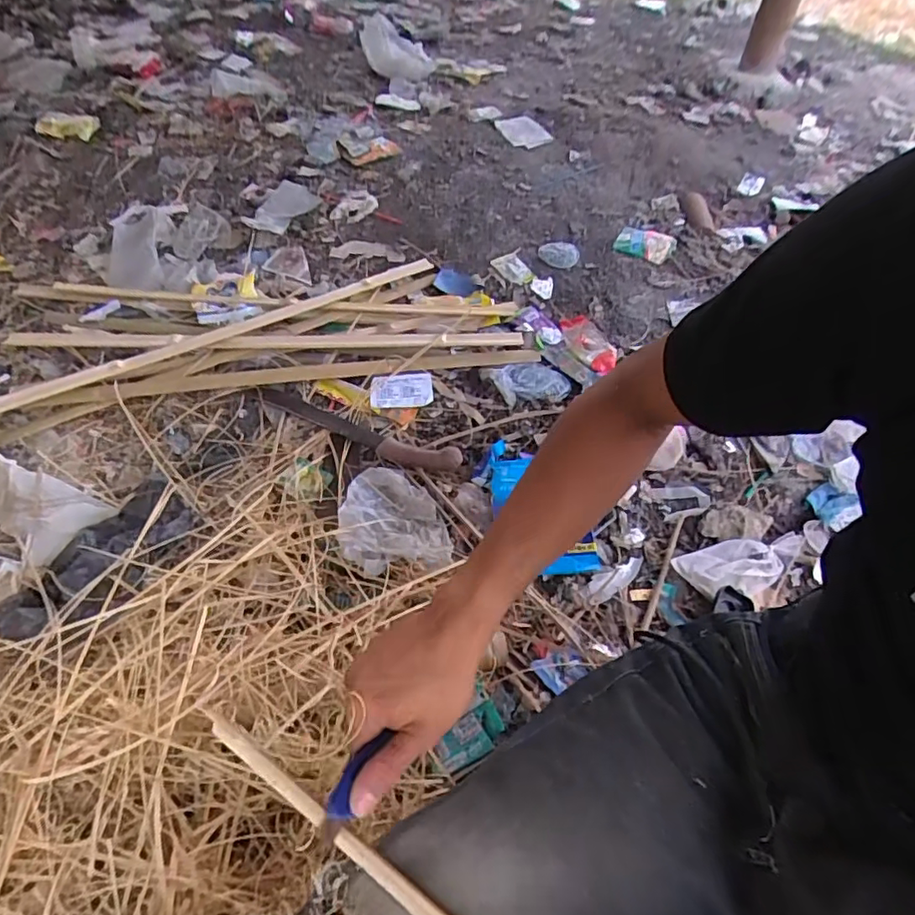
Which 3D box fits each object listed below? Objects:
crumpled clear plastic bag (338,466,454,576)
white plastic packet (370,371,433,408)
[{"bbox_3d":[-0.096,0.085,0.843,0.152,0.044,0.178,-8,57,-8],"label":"crumpled clear plastic bag"},{"bbox_3d":[-0.098,-0.119,1.006,0.109,0.016,0.077,-4,56,-6],"label":"white plastic packet"}]

